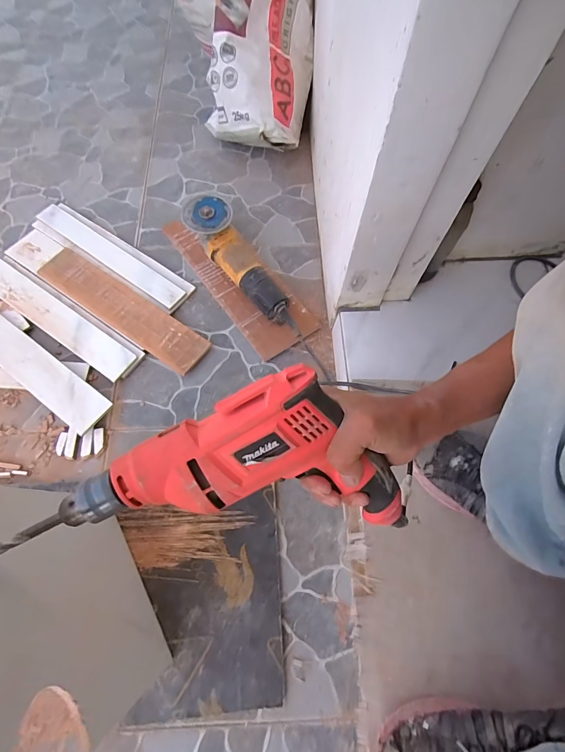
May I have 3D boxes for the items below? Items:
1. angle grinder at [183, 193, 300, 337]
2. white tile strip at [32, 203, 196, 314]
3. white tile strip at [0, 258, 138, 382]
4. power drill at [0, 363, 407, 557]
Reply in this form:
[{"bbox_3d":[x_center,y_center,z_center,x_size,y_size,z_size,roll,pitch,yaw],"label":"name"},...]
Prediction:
[{"bbox_3d":[-0.063,-0.212,0.710,0.095,0.103,0.329,-39,73,-16],"label":"angle grinder"},{"bbox_3d":[-0.357,-0.255,0.771,0.392,0.015,0.083,34,70,13],"label":"white tile strip"},{"bbox_3d":[-0.440,-0.118,0.703,0.386,0.014,0.065,33,70,12],"label":"white tile strip"},{"bbox_3d":[-0.075,0.087,0.288,0.342,0.102,0.116,-11,67,-7],"label":"power drill"}]

